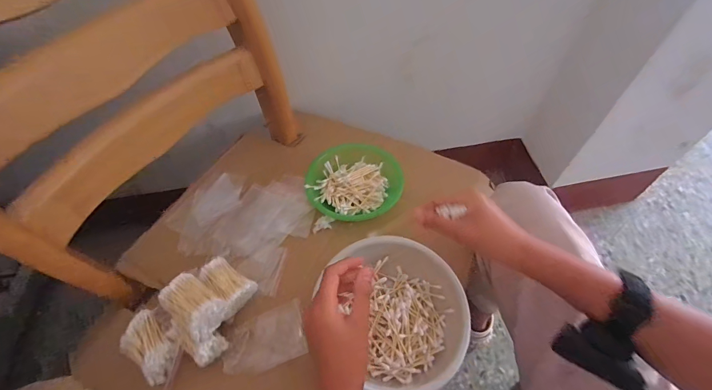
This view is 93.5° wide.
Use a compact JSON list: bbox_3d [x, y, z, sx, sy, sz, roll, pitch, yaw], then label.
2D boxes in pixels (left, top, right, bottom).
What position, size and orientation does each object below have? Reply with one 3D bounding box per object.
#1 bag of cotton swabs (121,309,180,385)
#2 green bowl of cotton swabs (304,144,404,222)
[{"bbox_3d":[-0.268,0.194,0.435,0.082,0.032,0.052,31,63,22],"label":"bag of cotton swabs"},{"bbox_3d":[-0.002,-0.021,0.579,0.164,0.051,0.146,-13,56,-6],"label":"green bowl of cotton swabs"}]

